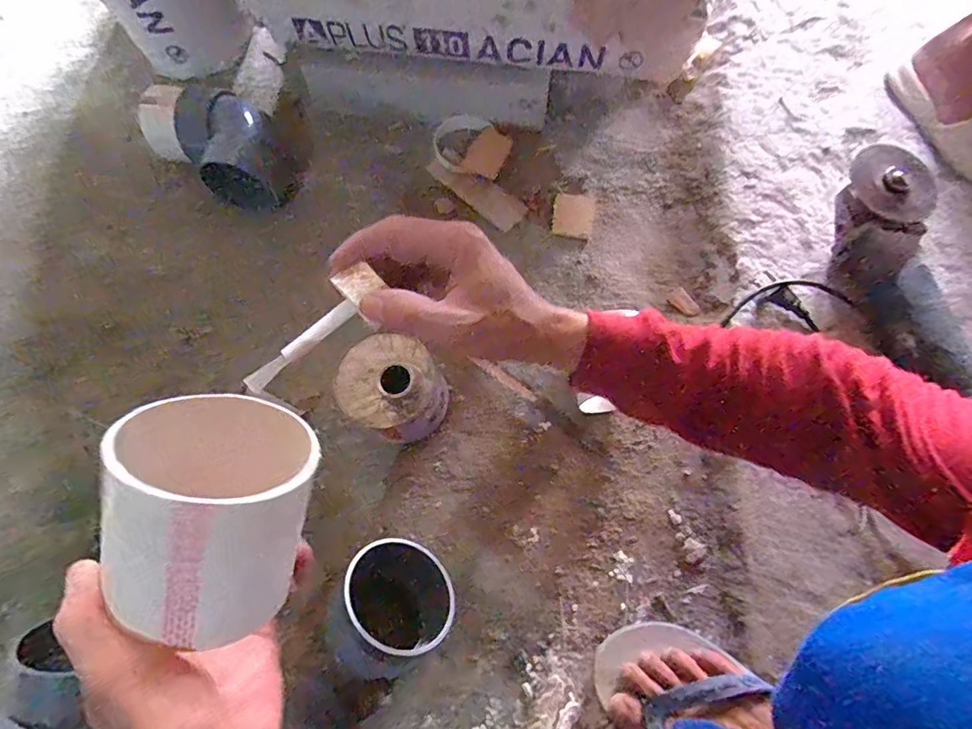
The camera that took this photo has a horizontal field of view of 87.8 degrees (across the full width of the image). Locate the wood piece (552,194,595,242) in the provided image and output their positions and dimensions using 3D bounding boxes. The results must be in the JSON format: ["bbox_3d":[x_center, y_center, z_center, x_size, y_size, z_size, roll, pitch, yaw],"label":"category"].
[{"bbox_3d":[0.115,-0.197,0.664,0.052,0.008,0.072,10,72,5],"label":"wood piece"}]

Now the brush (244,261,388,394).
[{"bbox_3d":[-0.103,-0.021,0.309,0.100,0.022,0.027,-41,74,5],"label":"brush"}]

